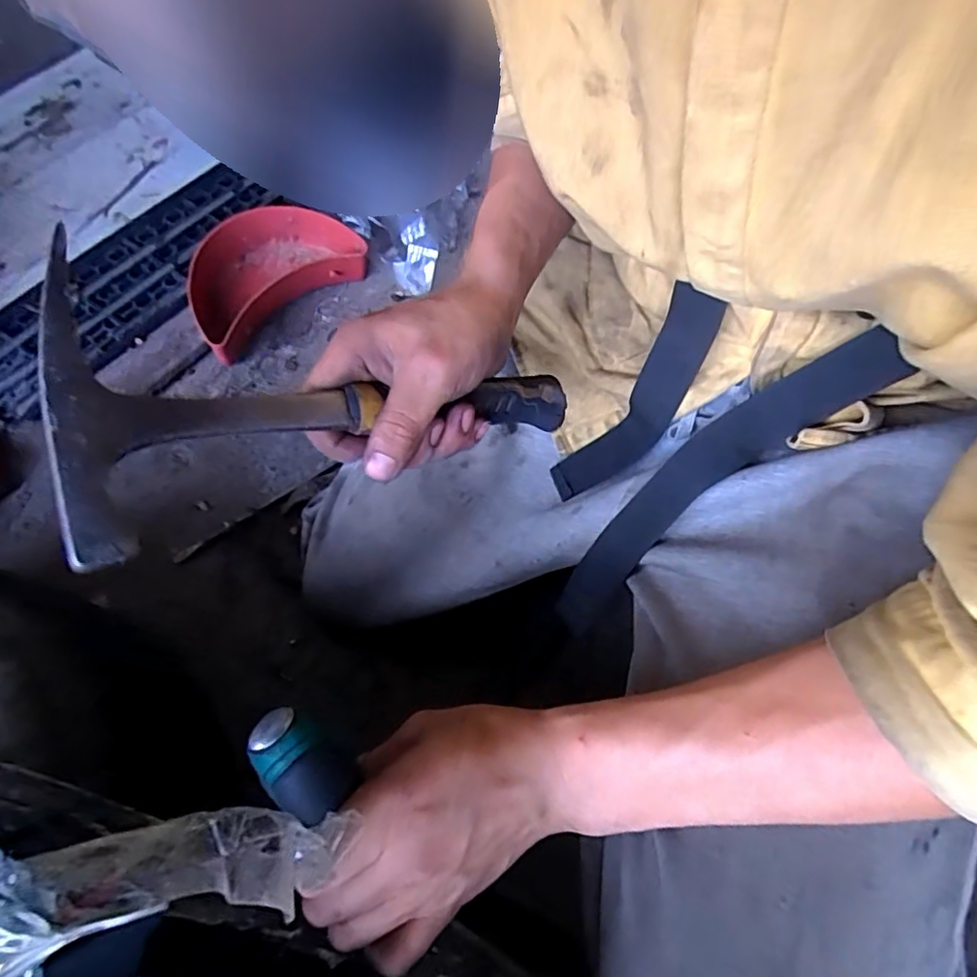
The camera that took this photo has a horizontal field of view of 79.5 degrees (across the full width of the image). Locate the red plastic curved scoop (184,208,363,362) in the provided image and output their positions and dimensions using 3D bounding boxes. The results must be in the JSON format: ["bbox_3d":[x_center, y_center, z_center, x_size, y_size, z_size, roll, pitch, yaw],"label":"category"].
[{"bbox_3d":[-0.288,-0.283,0.784,0.242,0.095,0.140,-40,69,-15],"label":"red plastic curved scoop"}]

